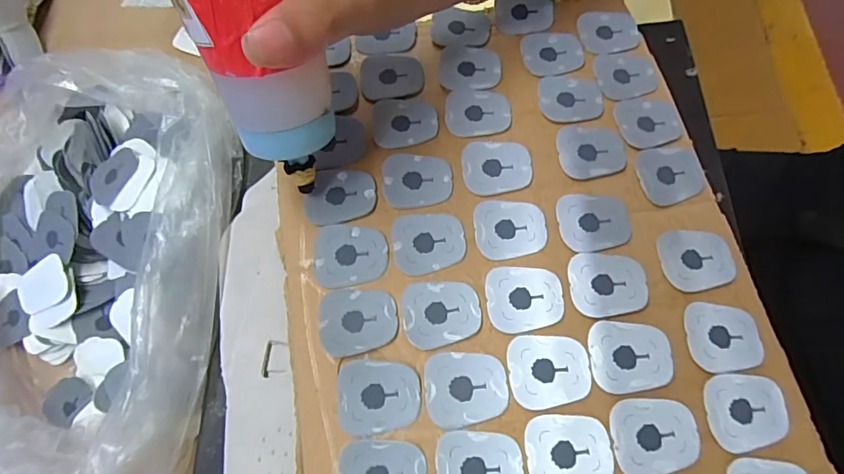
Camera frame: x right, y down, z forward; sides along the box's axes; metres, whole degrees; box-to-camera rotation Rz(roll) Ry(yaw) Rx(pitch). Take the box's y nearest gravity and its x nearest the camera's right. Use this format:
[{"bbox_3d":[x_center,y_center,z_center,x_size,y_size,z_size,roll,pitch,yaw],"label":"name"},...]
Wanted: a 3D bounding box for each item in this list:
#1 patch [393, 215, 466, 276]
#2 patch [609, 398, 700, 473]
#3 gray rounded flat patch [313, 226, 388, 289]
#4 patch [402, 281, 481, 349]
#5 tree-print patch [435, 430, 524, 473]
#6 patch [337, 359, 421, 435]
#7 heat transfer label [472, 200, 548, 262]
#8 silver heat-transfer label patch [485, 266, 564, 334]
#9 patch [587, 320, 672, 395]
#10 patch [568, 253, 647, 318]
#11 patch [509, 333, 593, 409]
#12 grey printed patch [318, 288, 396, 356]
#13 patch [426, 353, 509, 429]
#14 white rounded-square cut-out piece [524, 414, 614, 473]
[{"bbox_3d":[0.004,0.003,0.259,0.038,0.004,0.033,-8,67,5],"label":"patch"},{"bbox_3d":[0.106,0.091,0.221,0.037,0.004,0.032,-5,67,6],"label":"patch"},{"bbox_3d":[-0.038,0.009,0.256,0.038,0.004,0.033,-8,67,5],"label":"gray rounded flat patch"},{"bbox_3d":[0.010,0.038,0.242,0.038,0.004,0.033,-6,67,6],"label":"patch"},{"bbox_3d":[0.026,0.104,0.215,0.038,0.004,0.033,-5,67,6],"label":"tree-print patch"},{"bbox_3d":[-0.020,0.074,0.228,0.038,0.004,0.032,-7,67,5],"label":"patch"},{"bbox_3d":[0.048,-0.005,0.262,0.038,0.004,0.033,-6,67,5],"label":"heat transfer label"},{"bbox_3d":[0.052,0.031,0.246,0.038,0.004,0.032,-7,67,5],"label":"silver heat-transfer label patch"},{"bbox_3d":[0.101,0.057,0.235,0.038,0.004,0.033,-5,67,6],"label":"patch"},{"bbox_3d":[0.096,0.023,0.249,0.038,0.004,0.033,-3,68,7],"label":"patch"},{"bbox_3d":[0.061,0.063,0.231,0.038,0.004,0.033,-5,67,6],"label":"patch"},{"bbox_3d":[-0.032,0.041,0.242,0.038,0.004,0.033,-7,67,5],"label":"grey printed patch"},{"bbox_3d":[0.021,0.071,0.228,0.038,0.004,0.032,-6,67,6],"label":"patch"},{"bbox_3d":[0.067,0.097,0.218,0.038,0.004,0.033,-7,67,5],"label":"white rounded-square cut-out piece"}]

